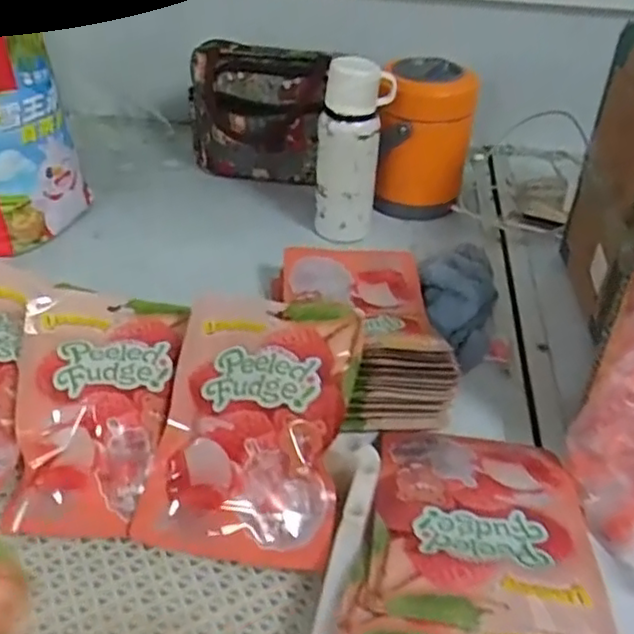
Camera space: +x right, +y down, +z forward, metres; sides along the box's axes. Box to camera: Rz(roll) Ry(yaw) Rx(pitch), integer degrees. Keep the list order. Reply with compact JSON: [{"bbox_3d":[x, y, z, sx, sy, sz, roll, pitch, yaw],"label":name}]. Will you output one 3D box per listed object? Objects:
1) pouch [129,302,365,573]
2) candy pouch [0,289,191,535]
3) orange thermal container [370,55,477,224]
[{"bbox_3d":[-0.051,0.083,0.534,0.147,0.024,0.208,6,67,8],"label":"pouch"},{"bbox_3d":[-0.191,0.071,0.562,0.134,0.053,0.222,4,63,-4],"label":"candy pouch"},{"bbox_3d":[0.146,-0.232,0.911,0.119,0.196,0.128,11,40,10],"label":"orange thermal container"}]

